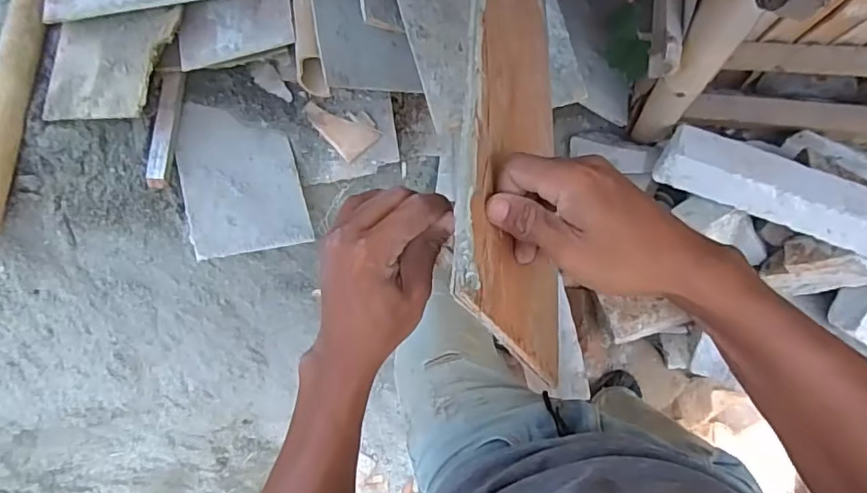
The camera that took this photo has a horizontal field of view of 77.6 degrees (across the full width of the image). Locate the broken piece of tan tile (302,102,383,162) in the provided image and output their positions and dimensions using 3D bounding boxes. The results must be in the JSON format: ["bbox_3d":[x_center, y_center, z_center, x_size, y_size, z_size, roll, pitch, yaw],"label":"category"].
[{"bbox_3d":[-0.204,-0.244,1.141,0.154,0.009,0.081,29,91,-9],"label":"broken piece of tan tile"}]

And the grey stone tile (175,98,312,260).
[{"bbox_3d":[-0.372,-0.134,1.051,0.217,0.010,0.293,-10,81,-28],"label":"grey stone tile"}]

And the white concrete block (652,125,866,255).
[{"bbox_3d":[0.687,-0.096,0.994,0.526,0.070,0.124,21,89,10],"label":"white concrete block"}]

